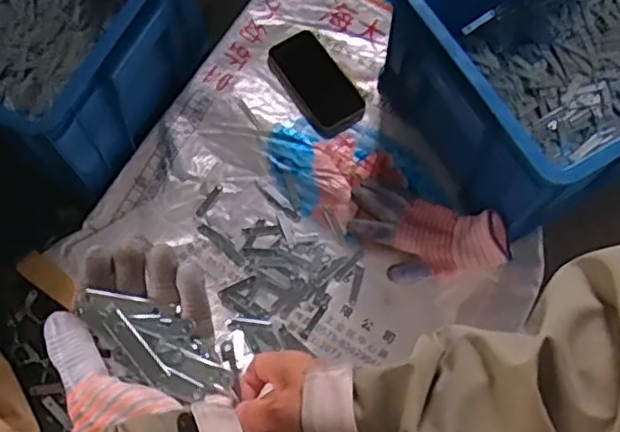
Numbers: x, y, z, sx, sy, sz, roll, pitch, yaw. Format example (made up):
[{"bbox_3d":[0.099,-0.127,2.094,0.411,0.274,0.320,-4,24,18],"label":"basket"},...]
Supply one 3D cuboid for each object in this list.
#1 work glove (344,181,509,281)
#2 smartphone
[{"bbox_3d":[0.131,0.027,0.781,0.186,0.060,0.112,27,72,10],"label":"work glove"},{"bbox_3d":[0.008,-0.181,0.883,0.078,0.015,0.151,-31,73,-11],"label":"smartphone"}]

